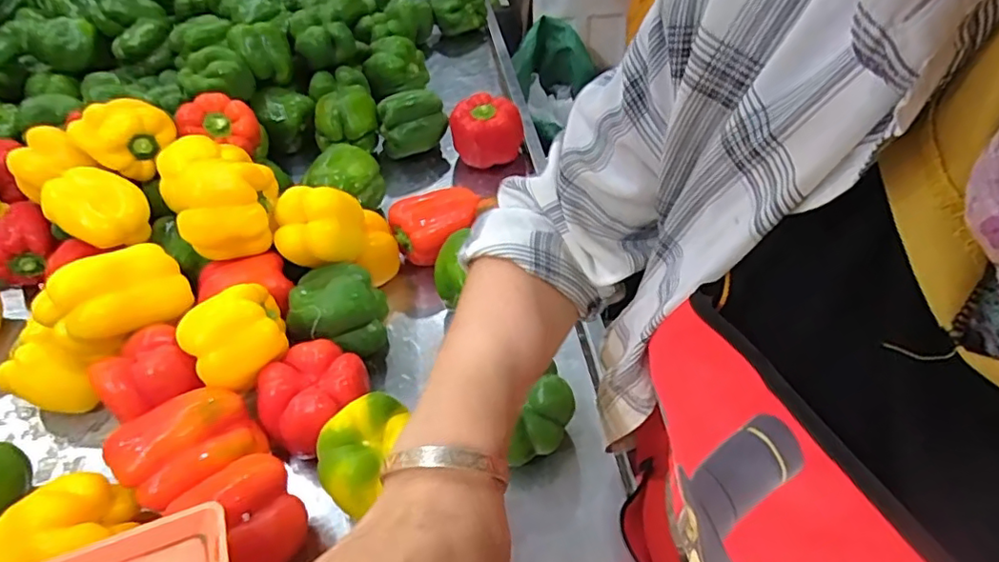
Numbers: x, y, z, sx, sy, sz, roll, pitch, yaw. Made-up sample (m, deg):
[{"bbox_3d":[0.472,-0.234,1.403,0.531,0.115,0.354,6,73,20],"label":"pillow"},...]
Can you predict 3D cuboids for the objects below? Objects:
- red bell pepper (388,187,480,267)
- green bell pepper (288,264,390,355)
[{"bbox_3d":[-0.071,-0.059,0.692,0.105,0.075,0.065,-17,49,-15],"label":"red bell pepper"},{"bbox_3d":[-0.161,0.035,0.600,0.085,0.087,0.083,0,47,0],"label":"green bell pepper"}]

